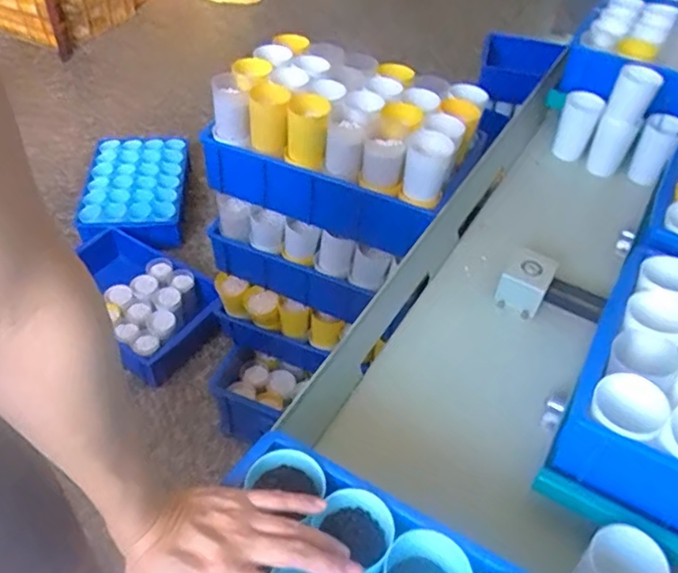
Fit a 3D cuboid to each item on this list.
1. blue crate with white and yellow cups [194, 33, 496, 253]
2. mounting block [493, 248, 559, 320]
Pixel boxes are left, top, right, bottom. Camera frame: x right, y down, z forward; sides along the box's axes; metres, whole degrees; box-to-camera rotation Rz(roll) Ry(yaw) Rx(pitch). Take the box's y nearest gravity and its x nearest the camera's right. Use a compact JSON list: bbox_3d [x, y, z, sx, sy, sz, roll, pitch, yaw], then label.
[{"bbox_3d":[0.011,-0.235,0.967,0.374,0.159,0.277,18,48,14],"label":"blue crate with white and yellow cups"},{"bbox_3d":[0.250,-0.006,0.829,0.061,0.053,0.072,25,50,20],"label":"mounting block"}]

